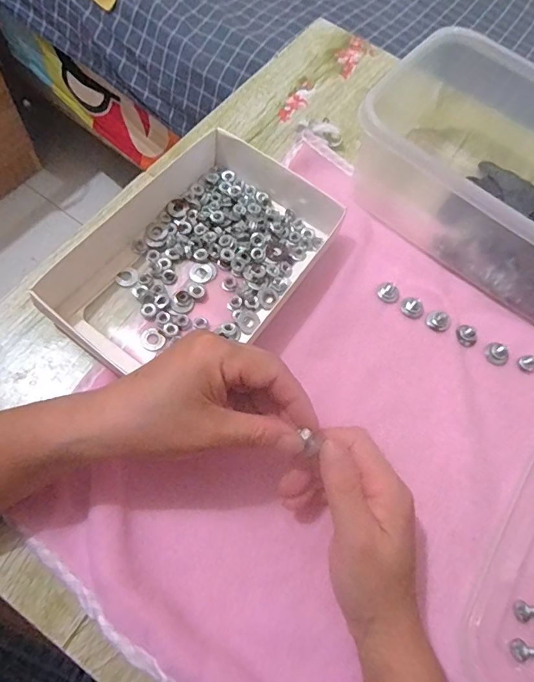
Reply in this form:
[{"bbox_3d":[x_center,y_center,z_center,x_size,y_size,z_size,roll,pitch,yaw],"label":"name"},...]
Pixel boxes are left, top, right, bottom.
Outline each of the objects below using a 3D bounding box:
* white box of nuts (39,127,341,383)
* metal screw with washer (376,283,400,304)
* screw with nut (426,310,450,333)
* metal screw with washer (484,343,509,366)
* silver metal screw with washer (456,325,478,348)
[{"bbox_3d":[-0.051,-0.066,0.348,0.145,0.033,0.206,33,72,10],"label":"white box of nuts"},{"bbox_3d":[0.098,-0.040,0.358,0.018,0.007,0.015,35,72,11],"label":"metal screw with washer"},{"bbox_3d":[0.136,-0.016,0.351,0.018,0.007,0.016,34,72,10],"label":"screw with nut"},{"bbox_3d":[0.179,0.010,0.343,0.018,0.008,0.017,1,69,-2],"label":"metal screw with washer"},{"bbox_3d":[0.156,-0.004,0.347,0.017,0.007,0.016,1,69,-2],"label":"silver metal screw with washer"}]

